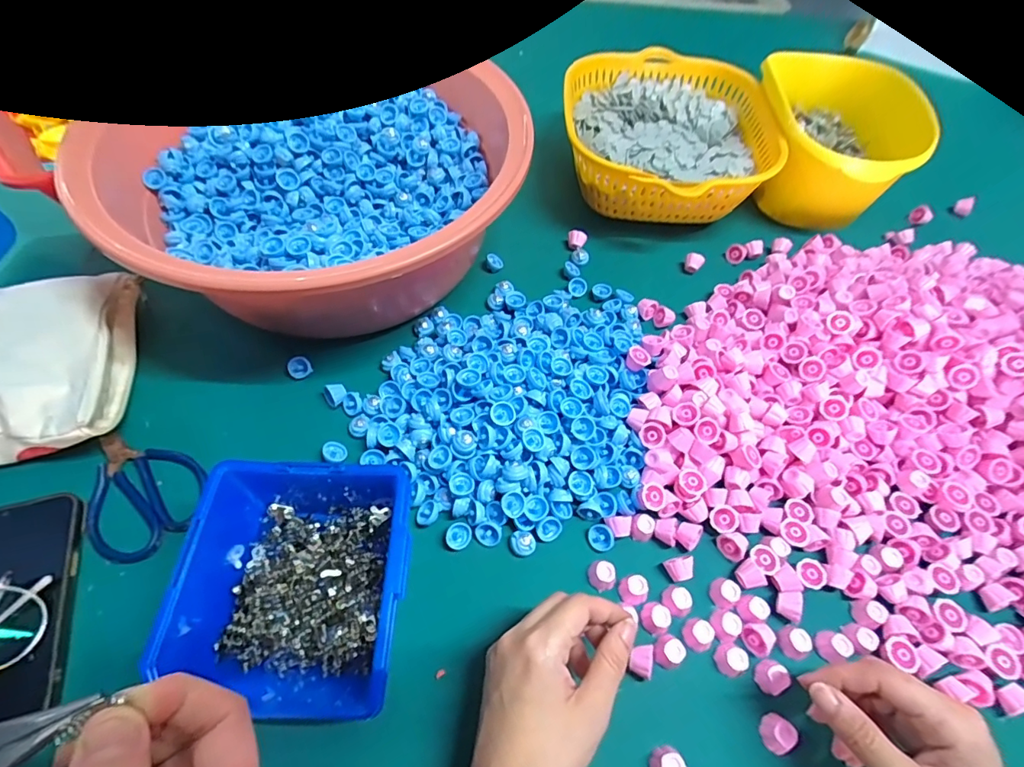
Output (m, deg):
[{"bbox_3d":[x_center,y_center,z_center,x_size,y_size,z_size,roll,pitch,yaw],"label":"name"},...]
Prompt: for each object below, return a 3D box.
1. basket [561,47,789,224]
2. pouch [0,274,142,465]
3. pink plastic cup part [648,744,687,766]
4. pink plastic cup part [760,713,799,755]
[{"bbox_3d":[0.167,-0.268,0.552,0.216,0.089,0.248,2,59,0],"label":"basket"},{"bbox_3d":[-0.380,-0.016,0.384,0.128,0.066,0.153,-10,60,-7],"label":"pouch"},{"bbox_3d":[0.095,0.233,0.295,0.021,0.013,0.018,-38,67,-21],"label":"pink plastic cup part"},{"bbox_3d":[0.168,0.222,0.308,0.016,0.014,0.019,38,65,20],"label":"pink plastic cup part"}]

